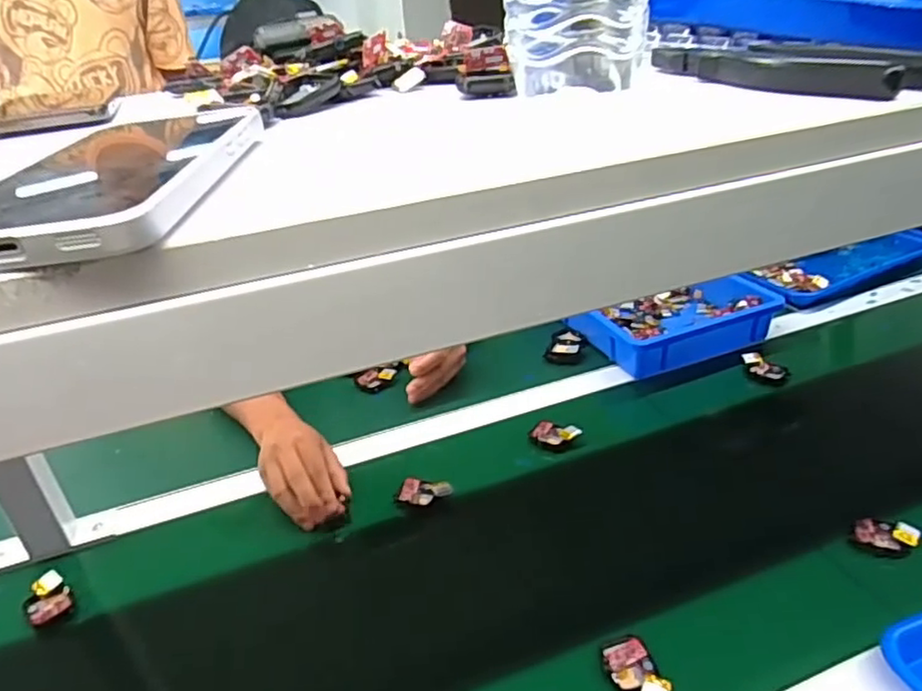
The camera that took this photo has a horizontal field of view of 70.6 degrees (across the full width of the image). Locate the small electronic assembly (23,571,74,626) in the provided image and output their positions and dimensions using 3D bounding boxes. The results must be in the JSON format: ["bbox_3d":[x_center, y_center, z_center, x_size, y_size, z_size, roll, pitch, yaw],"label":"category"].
[{"bbox_3d":[-0.386,0.236,0.606,0.037,0.022,0.040,-28,38,-34],"label":"small electronic assembly"}]

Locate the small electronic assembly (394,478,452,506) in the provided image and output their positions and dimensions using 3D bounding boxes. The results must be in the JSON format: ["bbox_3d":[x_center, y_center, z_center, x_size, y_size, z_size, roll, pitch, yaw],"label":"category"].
[{"bbox_3d":[-0.039,0.157,0.694,0.058,0.012,0.032,0,44,16],"label":"small electronic assembly"}]

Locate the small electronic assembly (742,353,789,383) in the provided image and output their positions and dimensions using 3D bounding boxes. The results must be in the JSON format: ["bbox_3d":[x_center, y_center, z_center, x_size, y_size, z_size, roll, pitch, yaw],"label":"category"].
[{"bbox_3d":[0.398,0.030,0.854,0.037,0.014,0.060,-21,31,-22],"label":"small electronic assembly"}]

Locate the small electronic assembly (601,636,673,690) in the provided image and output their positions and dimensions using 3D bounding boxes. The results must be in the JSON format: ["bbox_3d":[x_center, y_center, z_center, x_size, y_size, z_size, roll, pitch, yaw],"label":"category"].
[{"bbox_3d":[0.135,0.253,0.501,0.035,0.015,0.062,-15,32,-17],"label":"small electronic assembly"}]

